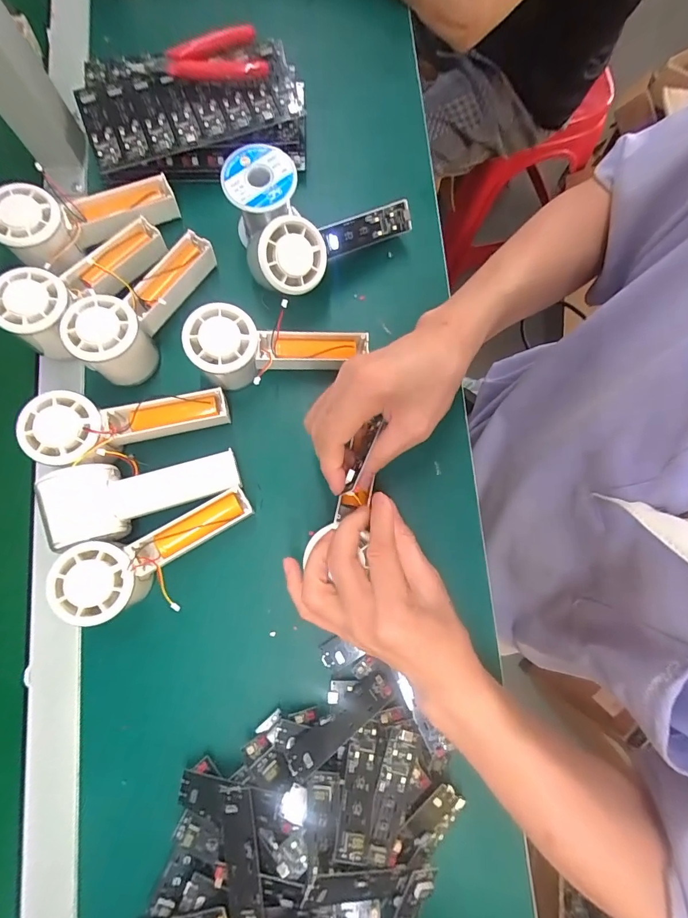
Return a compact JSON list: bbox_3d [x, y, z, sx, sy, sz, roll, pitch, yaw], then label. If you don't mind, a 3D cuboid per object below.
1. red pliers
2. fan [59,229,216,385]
[{"bbox_3d":[-0.137,-0.375,0.375,0.128,0.022,0.045,4,80,-1],"label":"red pliers"},{"bbox_3d":[-0.173,-0.132,0.359,0.055,0.058,0.149,29,68,4],"label":"fan"}]

